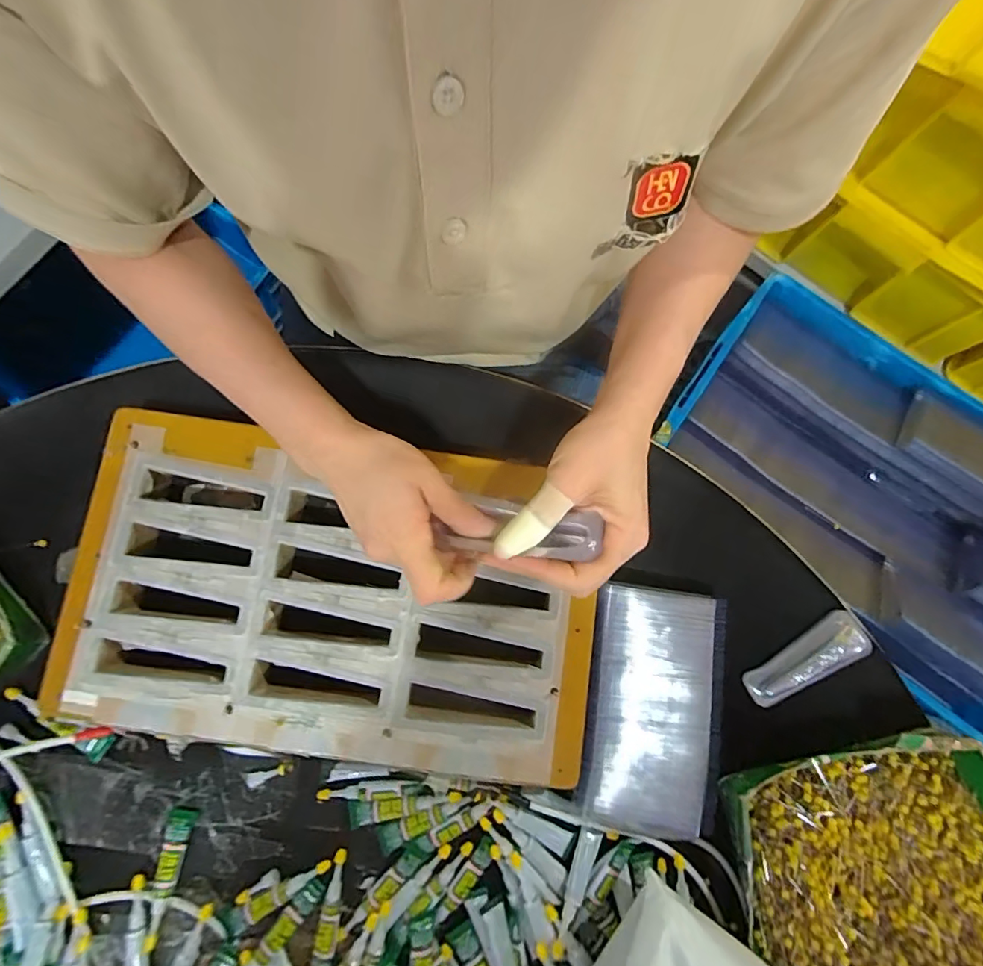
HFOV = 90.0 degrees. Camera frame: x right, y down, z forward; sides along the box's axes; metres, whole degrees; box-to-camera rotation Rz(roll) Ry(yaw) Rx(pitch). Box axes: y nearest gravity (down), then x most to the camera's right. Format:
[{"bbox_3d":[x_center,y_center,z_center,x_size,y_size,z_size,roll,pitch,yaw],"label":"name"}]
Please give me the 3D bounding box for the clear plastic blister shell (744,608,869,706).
[{"bbox_3d":[0.252,0.141,0.389,0.103,0.022,0.033,-30,82,-6],"label":"clear plastic blister shell"}]

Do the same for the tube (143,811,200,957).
[{"bbox_3d":[-0.240,0.287,0.359,0.021,0.011,0.088,12,80,0],"label":"tube"}]

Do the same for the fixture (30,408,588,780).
[{"bbox_3d":[-0.115,0.084,0.377,0.378,0.042,0.226,8,79,1],"label":"fixture"}]

